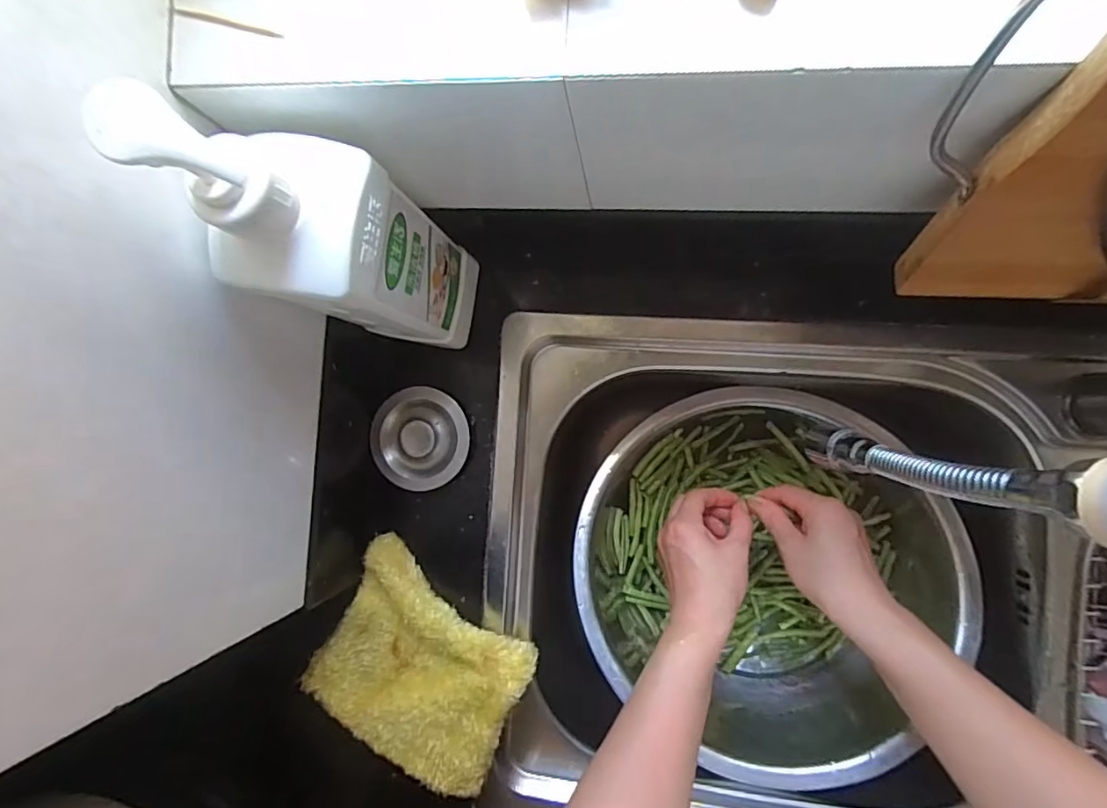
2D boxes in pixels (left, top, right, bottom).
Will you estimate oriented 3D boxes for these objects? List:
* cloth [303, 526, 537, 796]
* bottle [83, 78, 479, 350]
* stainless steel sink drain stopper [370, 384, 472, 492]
[{"bbox_3d":[-0.106,0.212,0.440,0.163,0.025,0.142,29,93,9],"label":"cloth"},{"bbox_3d":[-0.108,-0.085,0.317,0.050,0.287,0.077,19,91,9],"label":"bottle"},{"bbox_3d":[-0.111,0.028,0.455,0.079,0.016,0.081,0,88,9],"label":"stainless steel sink drain stopper"}]

